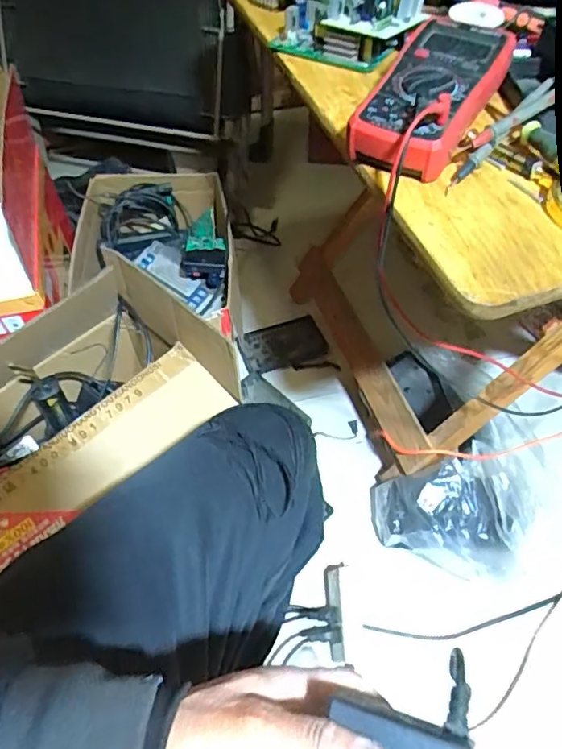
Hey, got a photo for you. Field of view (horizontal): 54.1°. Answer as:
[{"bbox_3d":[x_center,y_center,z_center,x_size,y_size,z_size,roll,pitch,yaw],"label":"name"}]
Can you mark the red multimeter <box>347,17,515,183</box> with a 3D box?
[{"bbox_3d":[0.131,-0.248,0.488,0.096,0.049,0.195,24,58,17],"label":"red multimeter"}]

